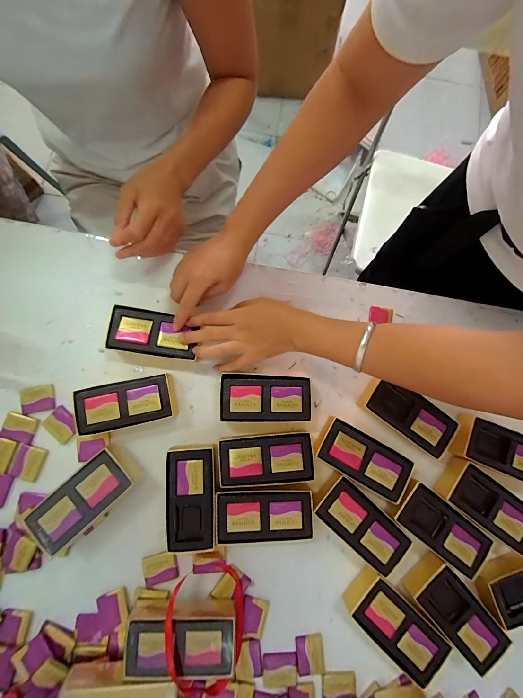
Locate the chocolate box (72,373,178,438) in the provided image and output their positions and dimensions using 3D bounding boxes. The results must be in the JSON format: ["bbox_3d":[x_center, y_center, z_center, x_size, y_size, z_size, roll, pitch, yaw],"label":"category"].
[{"bbox_3d":[-0.166,0.069,0.365,0.117,0.032,0.055,-12,82,-4],"label":"chocolate box"}]

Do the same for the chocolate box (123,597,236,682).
[{"bbox_3d":[-0.089,0.321,0.325,0.120,0.035,0.057,2,82,-3],"label":"chocolate box"}]

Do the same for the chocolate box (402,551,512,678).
[{"bbox_3d":[0.232,0.312,0.348,0.055,0.032,0.116,-41,85,-7],"label":"chocolate box"}]

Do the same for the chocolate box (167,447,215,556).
[{"bbox_3d":[-0.085,0.177,0.351,0.056,0.029,0.112,-2,82,-3],"label":"chocolate box"}]

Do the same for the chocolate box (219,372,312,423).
[{"bbox_3d":[0.005,0.063,0.376,0.113,0.033,0.060,1,82,-2],"label":"chocolate box"}]

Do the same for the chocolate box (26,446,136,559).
[{"bbox_3d":[-0.207,0.175,0.341,0.114,0.034,0.054,-41,85,-7],"label":"chocolate box"}]

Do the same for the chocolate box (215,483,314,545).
[{"bbox_3d":[0.004,0.199,0.356,0.113,0.031,0.060,-2,82,-3],"label":"chocolate box"}]

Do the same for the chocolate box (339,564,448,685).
[{"bbox_3d":[0.157,0.325,0.346,0.118,0.034,0.056,43,82,4],"label":"chocolate box"}]

